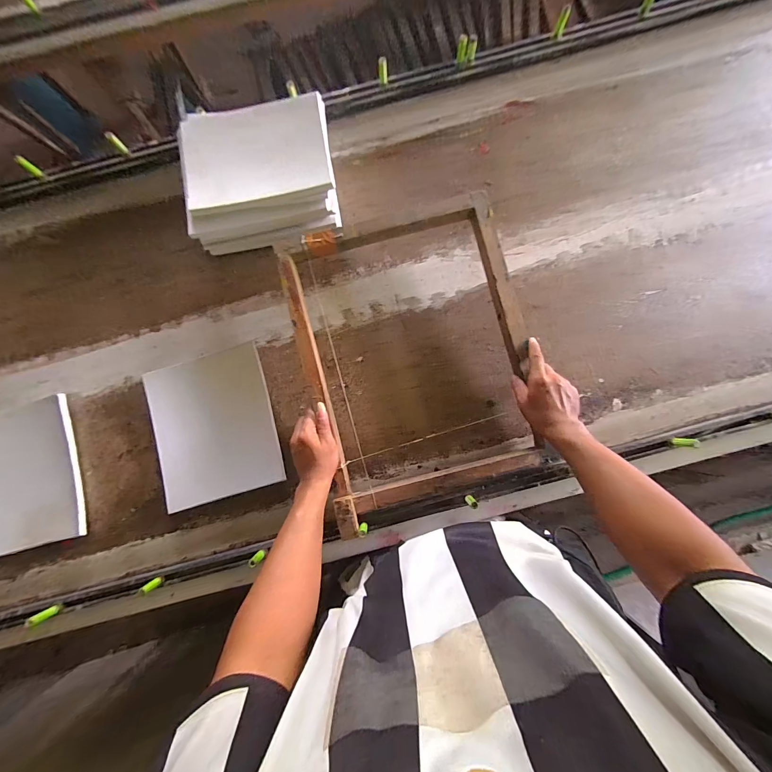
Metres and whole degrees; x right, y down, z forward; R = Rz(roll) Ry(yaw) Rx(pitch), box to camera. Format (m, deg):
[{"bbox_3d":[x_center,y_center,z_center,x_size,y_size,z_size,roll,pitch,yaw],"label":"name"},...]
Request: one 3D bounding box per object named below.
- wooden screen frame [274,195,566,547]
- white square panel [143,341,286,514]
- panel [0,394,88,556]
[{"bbox_3d":[0.055,-0.051,0.596,0.396,0.046,0.513,-14,85,-1],"label":"wooden screen frame"},{"bbox_3d":[-0.333,0.076,0.654,0.226,0.016,0.276,-15,85,-1],"label":"white square panel"},{"bbox_3d":[-0.694,0.171,0.641,0.191,0.034,0.267,-15,85,-1],"label":"panel"}]

